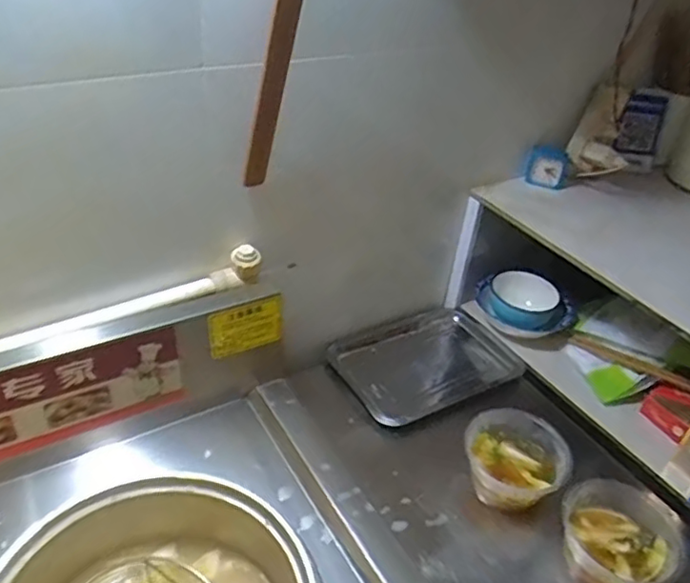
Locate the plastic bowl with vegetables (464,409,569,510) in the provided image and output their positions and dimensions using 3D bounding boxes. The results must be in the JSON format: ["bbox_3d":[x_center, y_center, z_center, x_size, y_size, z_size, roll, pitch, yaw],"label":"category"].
[{"bbox_3d":[0.232,0.239,0.863,0.135,0.081,0.132,4,36,-3],"label":"plastic bowl with vegetables"}]

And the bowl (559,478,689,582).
[{"bbox_3d":[0.338,0.317,0.779,0.141,0.091,0.134,4,36,-3],"label":"bowl"}]

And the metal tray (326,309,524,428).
[{"bbox_3d":[0.131,0.113,1.077,0.300,0.037,0.223,-16,42,-27],"label":"metal tray"}]

